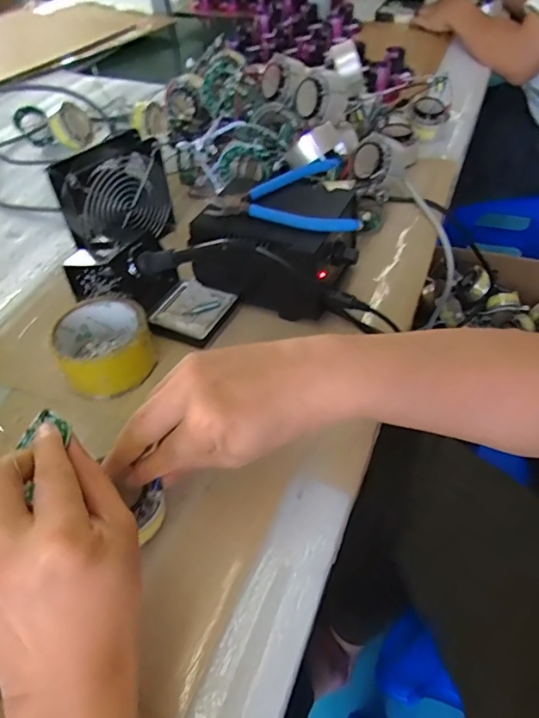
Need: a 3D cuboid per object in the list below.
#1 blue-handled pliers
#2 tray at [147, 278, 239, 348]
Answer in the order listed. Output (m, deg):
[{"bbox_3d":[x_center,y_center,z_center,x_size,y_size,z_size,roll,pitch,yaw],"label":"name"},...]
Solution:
[{"bbox_3d":[0.009,-0.160,0.482,0.137,0.013,0.131,-6,49,-1],"label":"blue-handled pliers"},{"bbox_3d":[-0.077,-0.048,0.492,0.069,0.016,0.071,15,52,17],"label":"tray"}]

